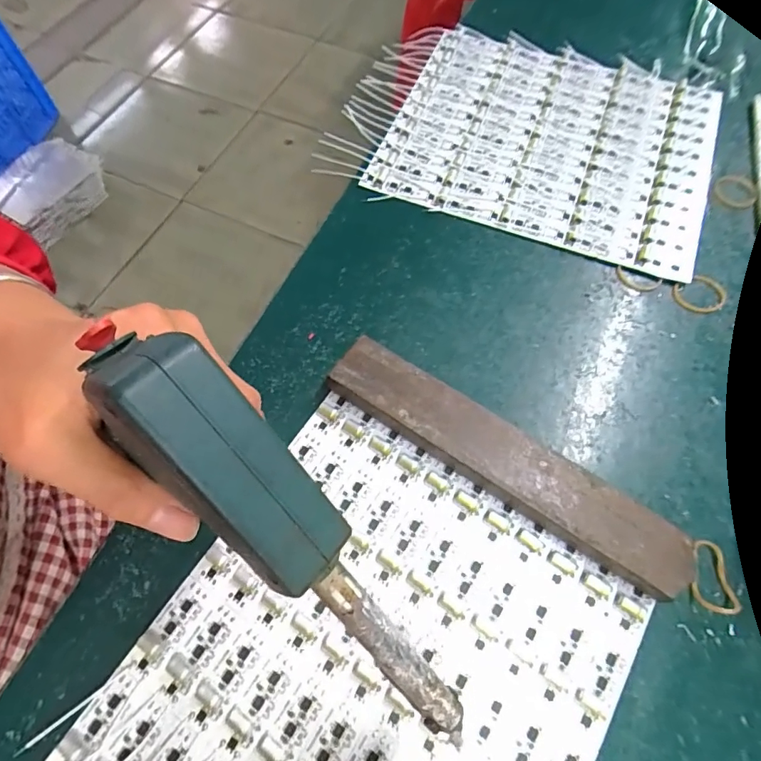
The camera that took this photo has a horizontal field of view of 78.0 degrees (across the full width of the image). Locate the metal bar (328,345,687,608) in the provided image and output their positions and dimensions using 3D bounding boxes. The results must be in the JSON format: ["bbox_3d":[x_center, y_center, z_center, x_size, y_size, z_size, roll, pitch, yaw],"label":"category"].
[{"bbox_3d":[0.061,0.040,0.247,0.193,0.018,0.036,33,70,13],"label":"metal bar"}]

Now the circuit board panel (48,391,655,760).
[{"bbox_3d":[-0.004,0.135,0.213,0.192,0.005,0.202,31,70,13],"label":"circuit board panel"}]

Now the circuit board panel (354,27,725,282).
[{"bbox_3d":[0.121,-0.172,0.337,0.219,0.018,0.166,20,68,8],"label":"circuit board panel"}]

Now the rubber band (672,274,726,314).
[{"bbox_3d":[0.199,-0.054,0.293,0.030,0.004,0.025,22,68,9],"label":"rubber band"}]

